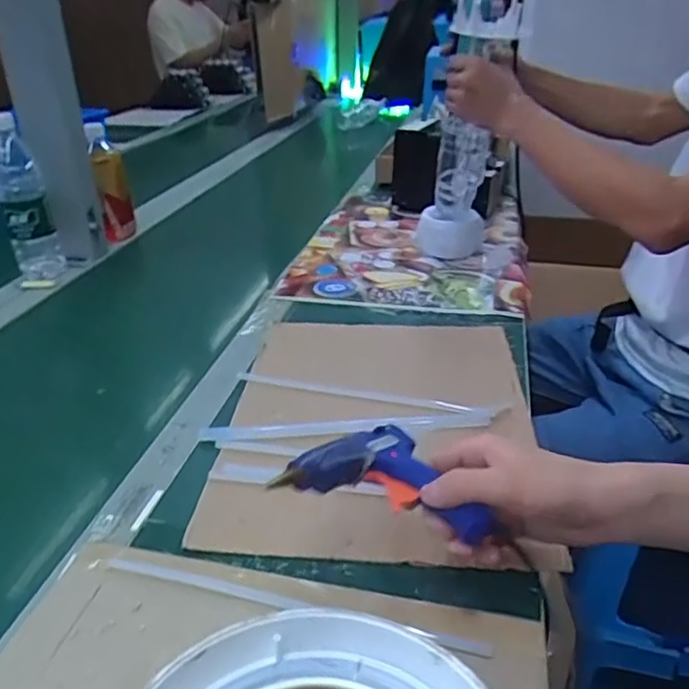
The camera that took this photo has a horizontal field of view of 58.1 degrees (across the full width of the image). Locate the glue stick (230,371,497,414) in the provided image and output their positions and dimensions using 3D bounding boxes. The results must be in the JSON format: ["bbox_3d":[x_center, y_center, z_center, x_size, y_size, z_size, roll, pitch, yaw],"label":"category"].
[{"bbox_3d":[0.014,0.048,0.621,0.257,0.012,0.013,8,30,13],"label":"glue stick"}]

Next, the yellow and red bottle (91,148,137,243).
[{"bbox_3d":[-0.376,-0.243,1.011,0.049,0.141,0.041,-8,30,-15],"label":"yellow and red bottle"}]

